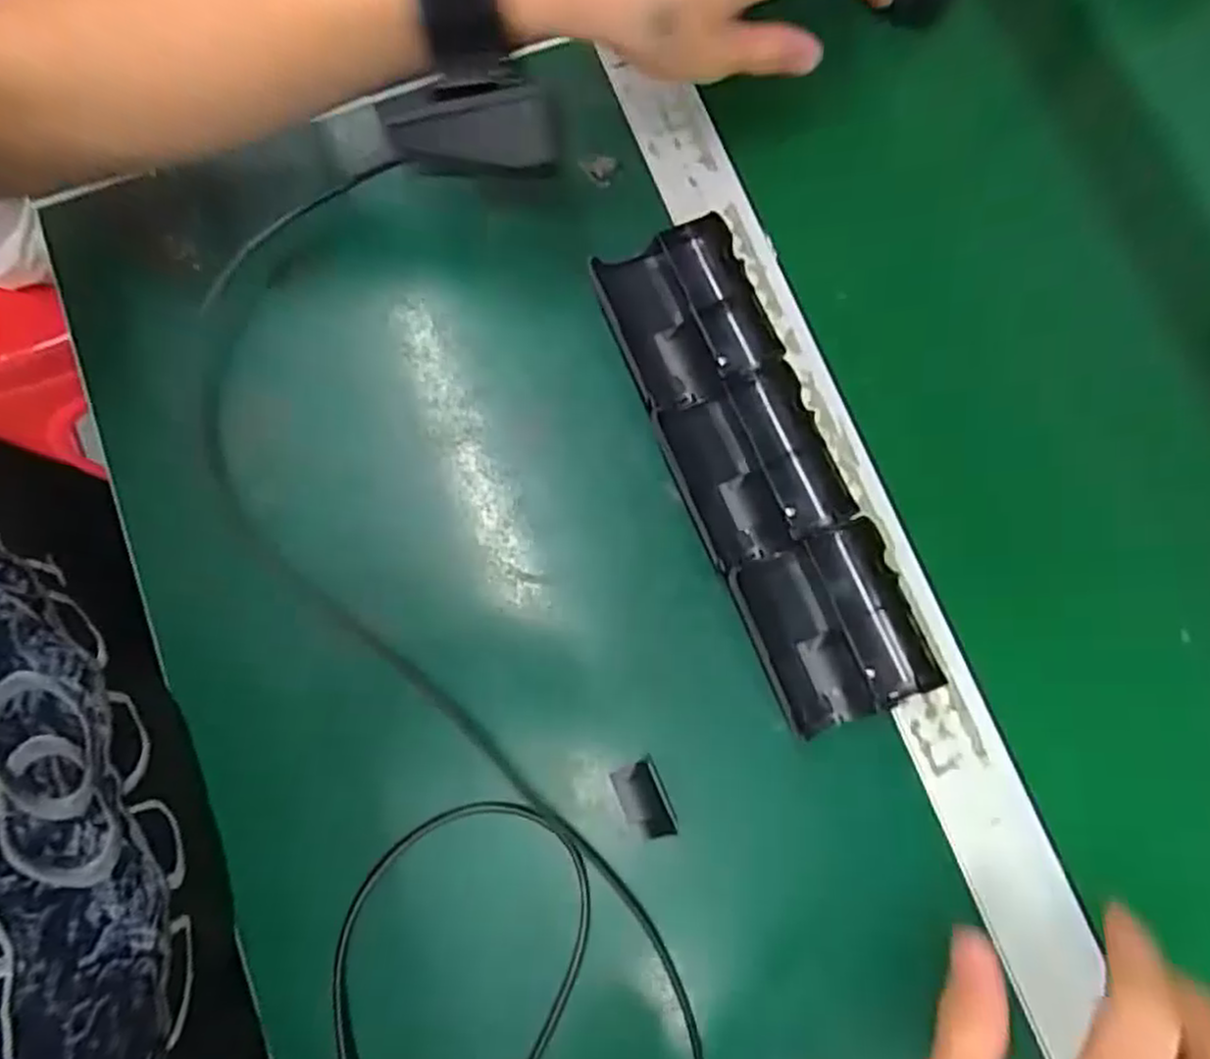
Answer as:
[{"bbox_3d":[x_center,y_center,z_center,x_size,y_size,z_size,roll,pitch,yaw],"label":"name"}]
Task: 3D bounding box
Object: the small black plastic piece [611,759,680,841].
[{"bbox_3d":[0.017,0.119,0.319,0.021,0.014,0.032,-23,80,-5],"label":"small black plastic piece"}]

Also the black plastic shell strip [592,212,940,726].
[{"bbox_3d":[0.068,-0.027,0.340,0.064,0.033,0.234,-23,80,-5],"label":"black plastic shell strip"}]

